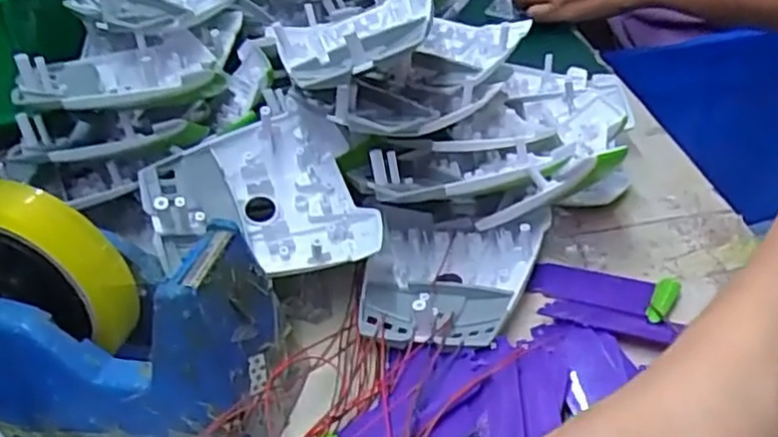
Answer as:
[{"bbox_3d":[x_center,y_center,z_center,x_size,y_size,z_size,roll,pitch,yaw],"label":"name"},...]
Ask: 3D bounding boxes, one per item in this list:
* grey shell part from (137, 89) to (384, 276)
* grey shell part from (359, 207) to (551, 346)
[{"bbox_3d":[-0.067,-0.014,0.368,0.108,0.026,0.102,-17,68,-21],"label":"grey shell part"},{"bbox_3d":[0.029,0.026,0.372,0.087,0.023,0.092,2,33,20],"label":"grey shell part"}]

